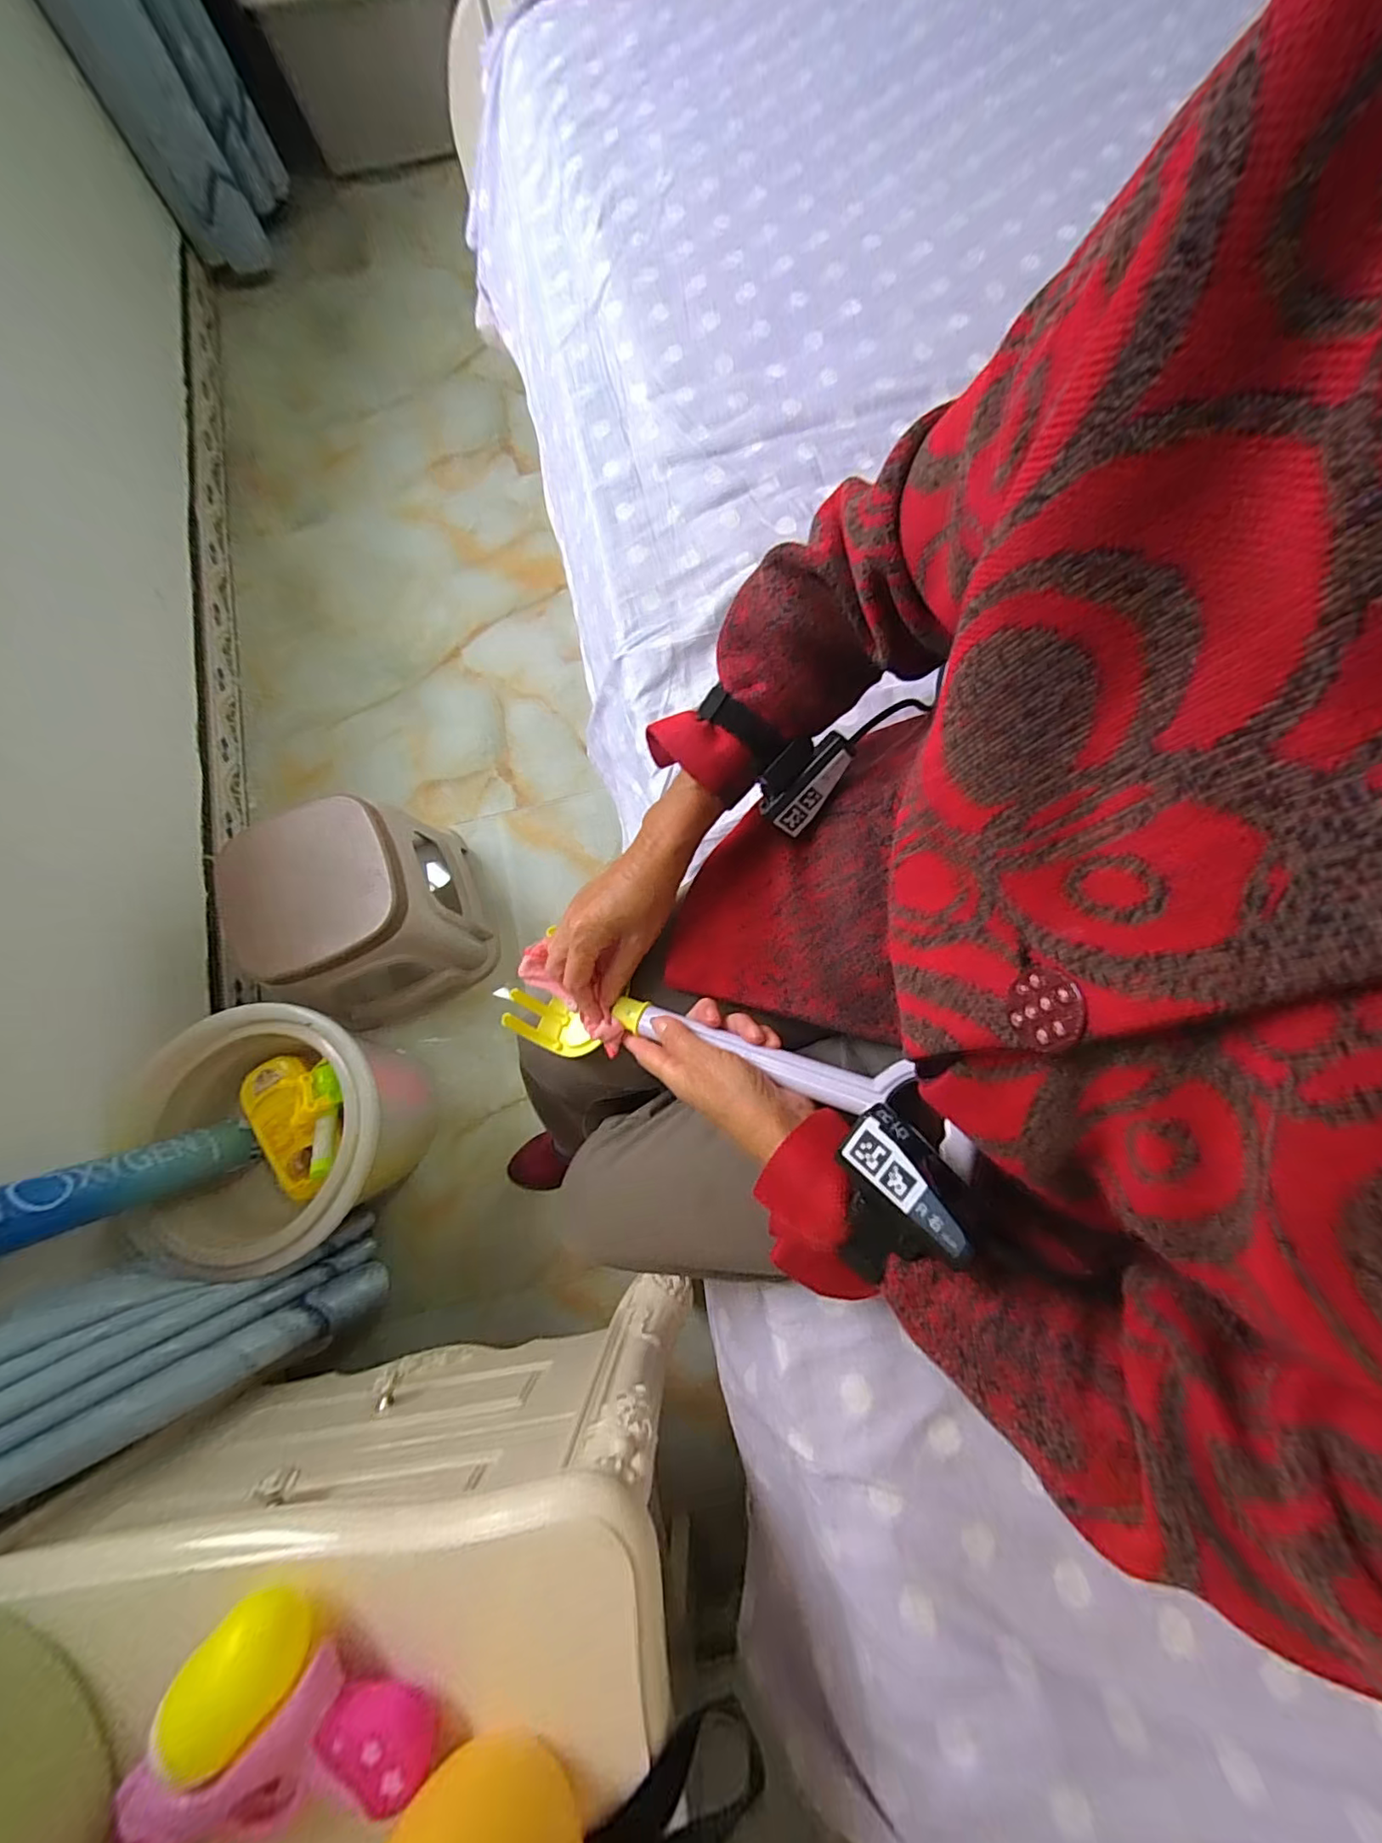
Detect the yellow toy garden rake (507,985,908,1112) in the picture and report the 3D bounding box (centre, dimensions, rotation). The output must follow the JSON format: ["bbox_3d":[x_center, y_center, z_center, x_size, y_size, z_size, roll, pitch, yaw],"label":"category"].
[{"bbox_3d":[-0.004,0.080,0.381,0.271,0.034,0.044,5,75,28],"label":"yellow toy garden rake"}]

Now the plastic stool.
[{"bbox_3d":[-0.490,-0.010,0.903,0.262,0.251,0.271,-24,77,-4],"label":"plastic stool"}]

